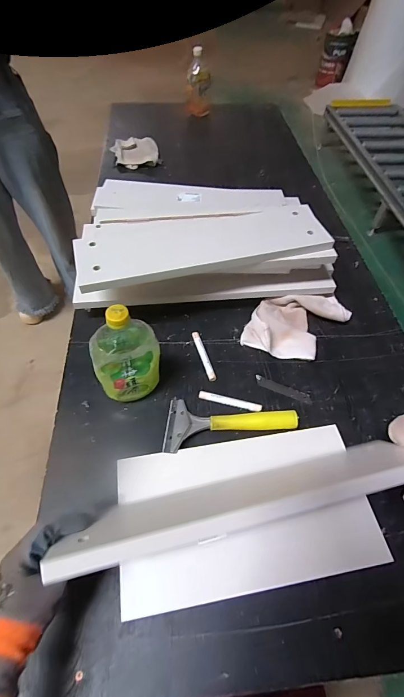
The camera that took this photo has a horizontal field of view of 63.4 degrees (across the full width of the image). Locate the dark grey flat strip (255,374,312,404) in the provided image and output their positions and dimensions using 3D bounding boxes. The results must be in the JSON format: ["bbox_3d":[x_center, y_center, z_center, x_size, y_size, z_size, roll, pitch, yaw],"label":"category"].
[{"bbox_3d":[0.144,0.072,0.583,0.101,0.004,0.019,21,57,12],"label":"dark grey flat strip"}]

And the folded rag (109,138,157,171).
[{"bbox_3d":[-0.210,-0.625,1.042,0.135,0.033,0.148,-3,55,-5],"label":"folded rag"}]

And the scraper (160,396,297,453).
[{"bbox_3d":[0.047,0.126,0.524,0.206,0.028,0.092,4,55,0],"label":"scraper"}]

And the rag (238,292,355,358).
[{"bbox_3d":[0.187,-0.057,0.652,0.142,0.032,0.204,37,61,21],"label":"rag"}]

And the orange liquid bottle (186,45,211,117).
[{"bbox_3d":[-0.010,-0.961,1.185,0.086,0.178,0.084,5,55,1],"label":"orange liquid bottle"}]

